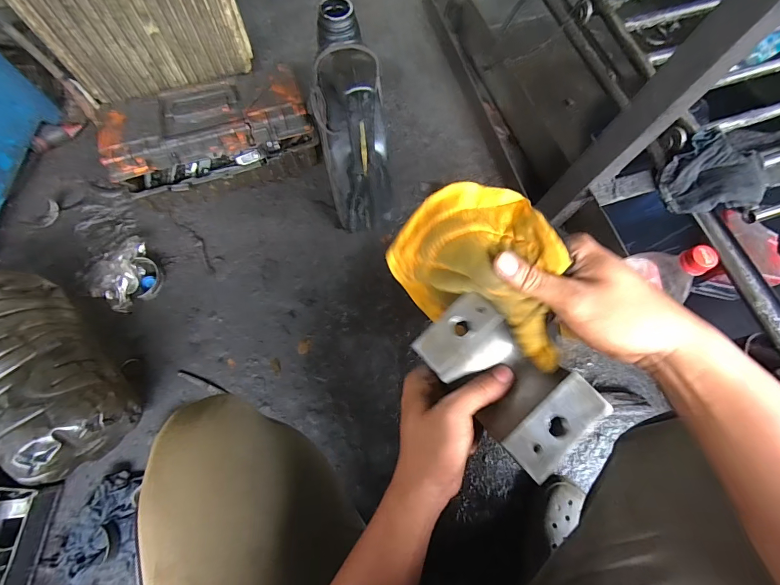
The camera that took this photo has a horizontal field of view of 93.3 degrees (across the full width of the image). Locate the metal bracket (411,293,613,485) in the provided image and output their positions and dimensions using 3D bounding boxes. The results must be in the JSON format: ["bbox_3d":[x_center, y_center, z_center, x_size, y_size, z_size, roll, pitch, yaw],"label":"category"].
[{"bbox_3d":[0.084,0.063,0.276,0.070,0.037,0.124,-41,78,-10],"label":"metal bracket"}]

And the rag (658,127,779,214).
[{"bbox_3d":[0.524,-0.189,0.590,0.137,0.070,0.136,-30,73,-12],"label":"rag"}]

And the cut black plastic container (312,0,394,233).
[{"bbox_3d":[-0.062,-0.266,0.631,0.108,0.321,0.186,-8,70,-4],"label":"cut black plastic container"}]

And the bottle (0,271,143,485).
[{"bbox_3d":[-0.540,0.103,0.561,0.139,0.134,0.331,-37,75,-13],"label":"bottle"}]

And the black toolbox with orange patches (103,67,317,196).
[{"bbox_3d":[-0.351,-0.312,0.743,0.371,0.135,0.186,-19,71,-8],"label":"black toolbox with orange patches"}]

